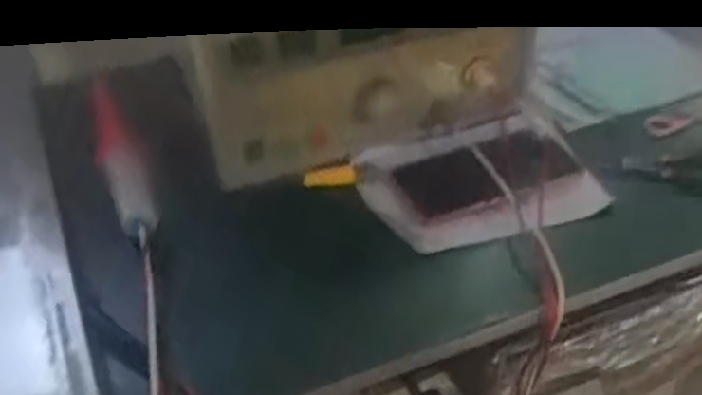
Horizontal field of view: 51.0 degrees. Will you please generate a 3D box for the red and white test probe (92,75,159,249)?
[{"bbox_3d":[-0.210,-0.036,0.673,0.041,0.033,0.216,-20,45,-19],"label":"red and white test probe"}]

